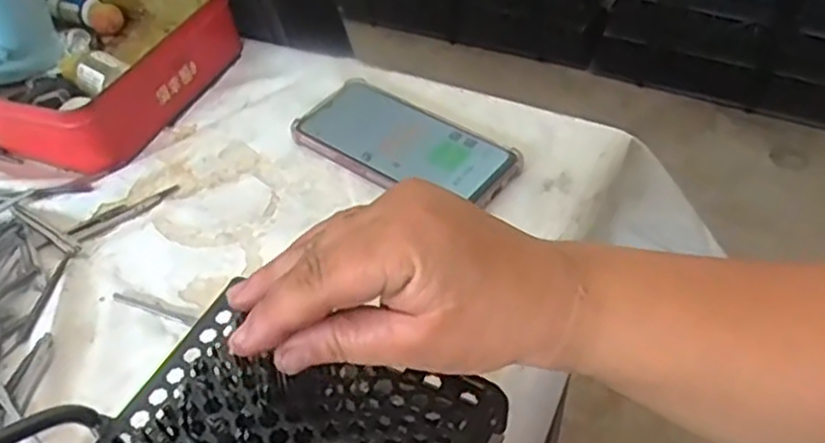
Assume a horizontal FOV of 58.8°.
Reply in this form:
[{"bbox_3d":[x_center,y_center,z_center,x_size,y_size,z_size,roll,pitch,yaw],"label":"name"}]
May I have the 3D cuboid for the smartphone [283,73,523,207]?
[{"bbox_3d":[-0.008,-0.060,0.537,0.160,0.012,0.077,28,52,29],"label":"smartphone"}]

